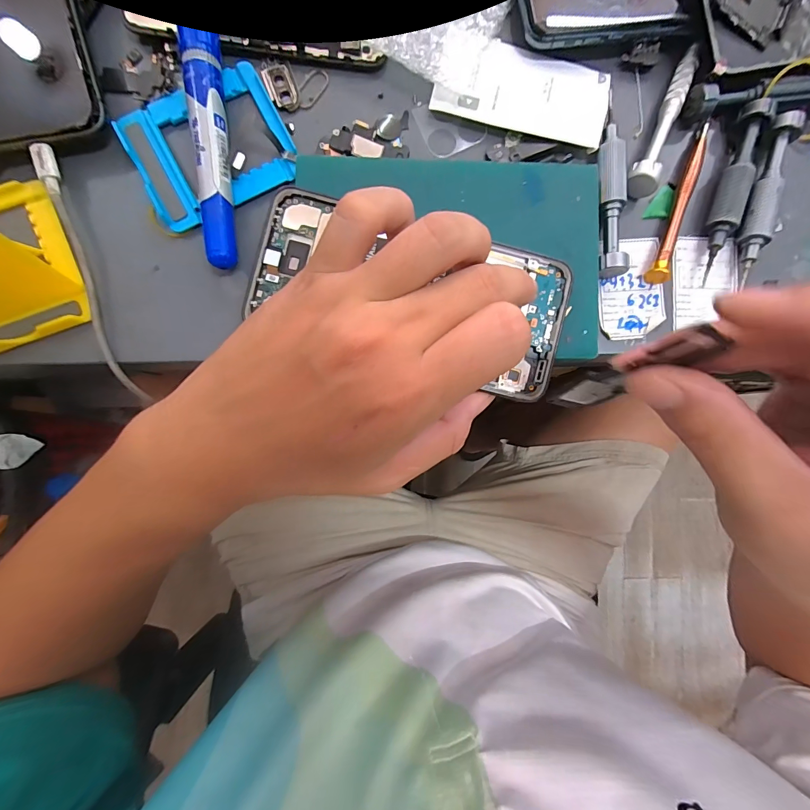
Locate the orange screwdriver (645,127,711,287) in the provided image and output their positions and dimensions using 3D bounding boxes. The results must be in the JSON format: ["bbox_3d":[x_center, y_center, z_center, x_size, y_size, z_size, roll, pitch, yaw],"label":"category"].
[{"bbox_3d":[0.165,-0.118,0.214,0.012,0.011,0.094,20,88,-2],"label":"orange screwdriver"}]

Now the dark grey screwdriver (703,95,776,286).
[{"bbox_3d":[0.190,-0.124,0.209,0.013,0.012,0.103,15,88,-2],"label":"dark grey screwdriver"}]

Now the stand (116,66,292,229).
[{"bbox_3d":[-0.108,-0.145,0.201,0.083,0.012,0.071,-27,90,-3],"label":"stand"}]

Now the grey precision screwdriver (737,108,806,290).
[{"bbox_3d":[0.208,-0.120,0.212,0.013,0.016,0.098,16,88,-2],"label":"grey precision screwdriver"}]

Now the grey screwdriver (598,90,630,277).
[{"bbox_3d":[0.118,-0.123,0.210,0.014,0.013,0.102,2,88,-3],"label":"grey screwdriver"}]

